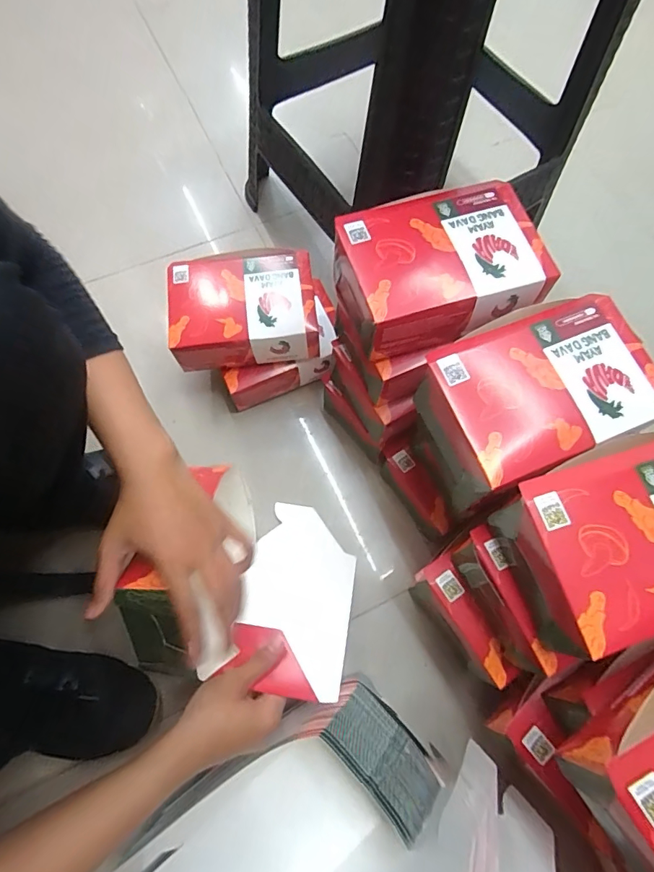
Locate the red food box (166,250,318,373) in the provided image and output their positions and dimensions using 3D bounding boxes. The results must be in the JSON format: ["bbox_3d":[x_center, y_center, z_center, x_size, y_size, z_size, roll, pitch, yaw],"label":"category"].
[{"bbox_3d":[-0.103,-0.158,0.546,0.172,0.060,0.134,-7,70,-4],"label":"red food box"}]

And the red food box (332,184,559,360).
[{"bbox_3d":[0.097,-0.153,0.412,0.178,0.061,0.132,-14,71,-6],"label":"red food box"}]

